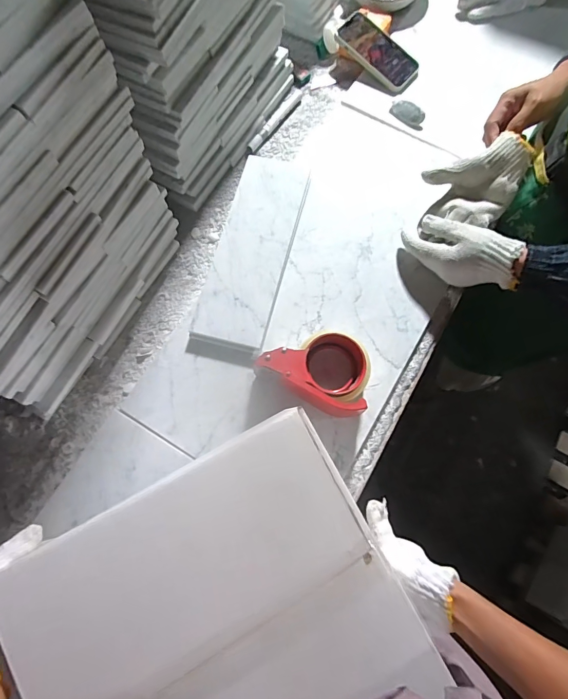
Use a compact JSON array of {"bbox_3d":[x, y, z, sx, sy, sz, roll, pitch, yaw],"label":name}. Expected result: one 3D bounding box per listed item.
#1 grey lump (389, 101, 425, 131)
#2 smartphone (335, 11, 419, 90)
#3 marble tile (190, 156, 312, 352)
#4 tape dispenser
[{"bbox_3d":[0.204,-0.387,0.655,0.062,0.022,0.023,42,80,12],"label":"grey lump"},{"bbox_3d":[0.164,-0.516,0.683,0.155,0.010,0.082,43,72,2],"label":"smartphone"},{"bbox_3d":[-0.044,-0.155,0.588,0.104,0.014,0.316,12,72,6],"label":"marble tile"},{"bbox_3d":[0.048,0.018,0.514,0.146,0.060,0.109,25,77,8],"label":"tape dispenser"}]

